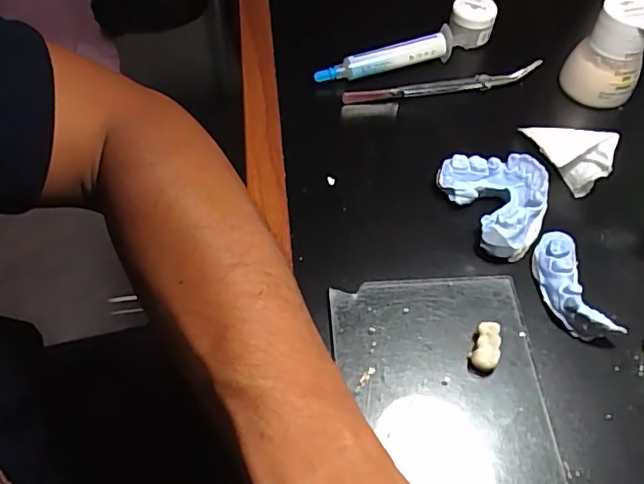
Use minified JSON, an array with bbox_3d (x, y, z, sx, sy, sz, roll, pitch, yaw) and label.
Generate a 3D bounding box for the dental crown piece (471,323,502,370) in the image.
[{"bbox_3d":[0.083,0.053,0.286,0.012,0.011,0.024,17,57,12],"label":"dental crown piece"}]

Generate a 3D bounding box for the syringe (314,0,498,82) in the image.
[{"bbox_3d":[0.065,-0.142,0.414,0.141,0.030,0.030,-26,59,-17],"label":"syringe"}]

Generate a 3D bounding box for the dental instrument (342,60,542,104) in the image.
[{"bbox_3d":[0.085,-0.113,0.403,0.141,0.011,0.009,-8,55,-6],"label":"dental instrument"}]

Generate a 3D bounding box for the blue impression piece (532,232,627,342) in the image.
[{"bbox_3d":[0.132,0.024,0.303,0.023,0.020,0.060,-10,56,-6],"label":"blue impression piece"}]

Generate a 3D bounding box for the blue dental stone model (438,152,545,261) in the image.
[{"bbox_3d":[0.104,-0.025,0.331,0.048,0.028,0.066,-17,57,-11],"label":"blue dental stone model"}]

